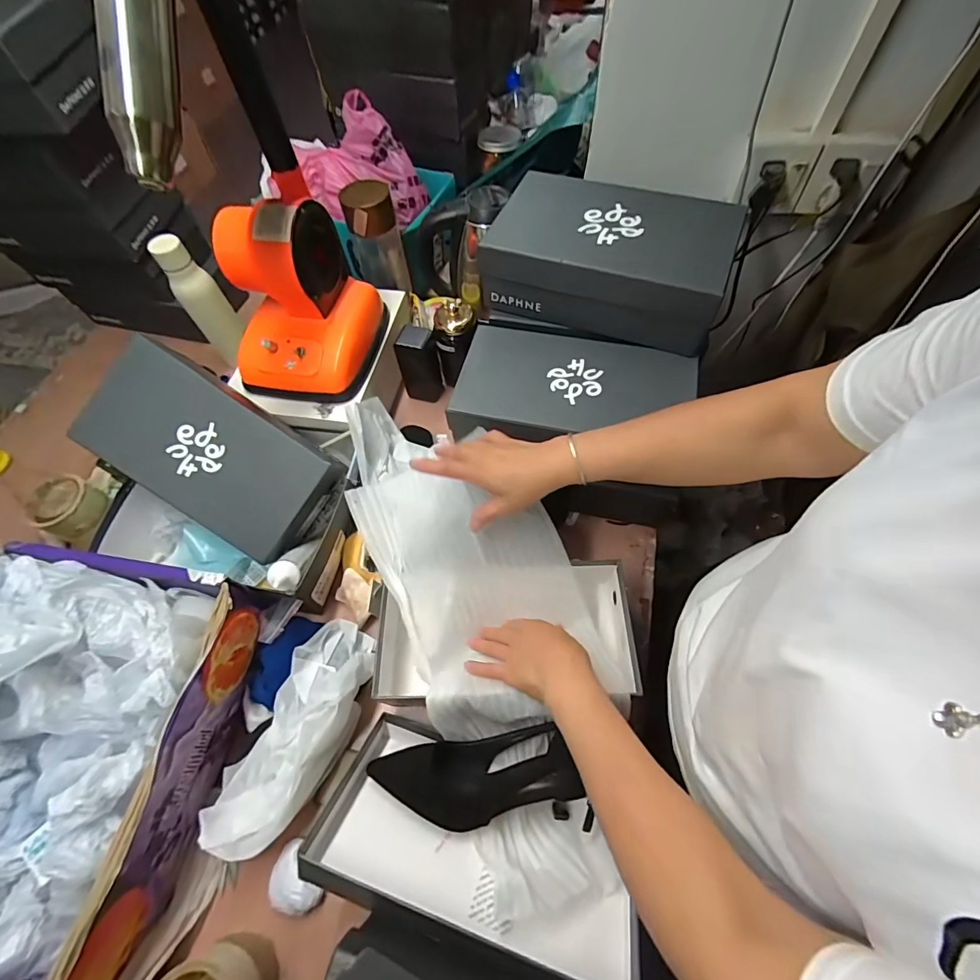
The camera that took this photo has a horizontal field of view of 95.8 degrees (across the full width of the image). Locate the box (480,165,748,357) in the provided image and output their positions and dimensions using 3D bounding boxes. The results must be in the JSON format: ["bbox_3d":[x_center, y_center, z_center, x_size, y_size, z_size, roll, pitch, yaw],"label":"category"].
[{"bbox_3d":[0.157,-0.306,0.592,0.285,0.106,0.180,21,64,14],"label":"box"}]

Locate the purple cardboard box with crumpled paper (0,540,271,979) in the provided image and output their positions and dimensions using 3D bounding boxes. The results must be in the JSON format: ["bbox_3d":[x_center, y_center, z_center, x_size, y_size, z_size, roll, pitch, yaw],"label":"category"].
[{"bbox_3d":[-0.467,0.264,0.444,0.312,0.190,0.397,10,62,8],"label":"purple cardboard box with crumpled paper"}]

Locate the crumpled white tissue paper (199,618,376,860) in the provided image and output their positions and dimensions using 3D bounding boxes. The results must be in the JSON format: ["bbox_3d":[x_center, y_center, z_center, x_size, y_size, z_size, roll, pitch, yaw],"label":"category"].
[{"bbox_3d":[-0.220,0.272,0.502,0.090,0.072,0.244,21,64,14],"label":"crumpled white tissue paper"}]

